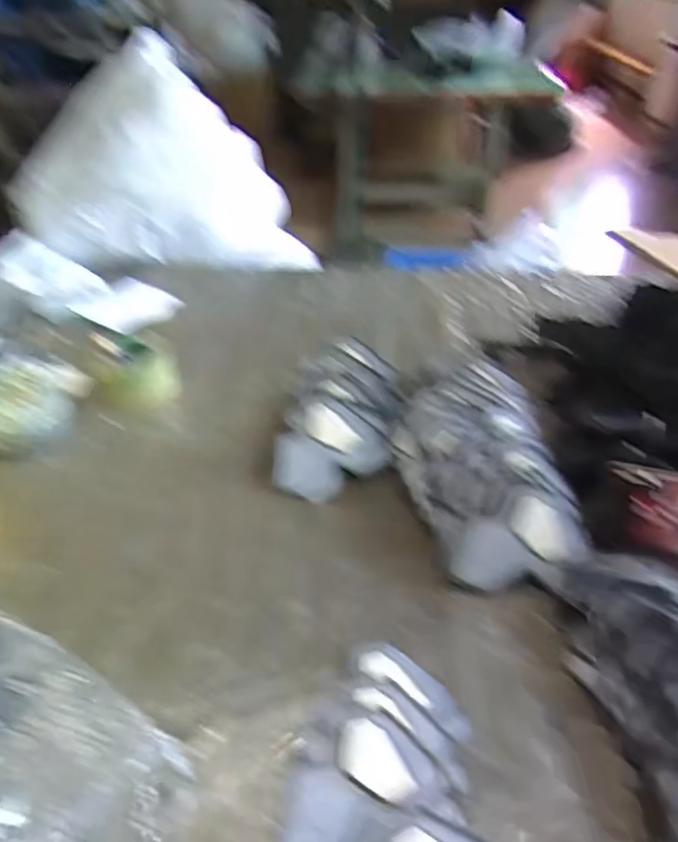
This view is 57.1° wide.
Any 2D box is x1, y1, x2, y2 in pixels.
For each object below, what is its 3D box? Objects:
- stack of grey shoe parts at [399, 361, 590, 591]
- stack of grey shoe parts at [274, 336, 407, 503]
[{"bbox_3d":[0.154,0.038,0.690,0.170,0.079,0.319,-4,36,-3],"label":"stack of grey shoe parts"},{"bbox_3d":[0.001,-0.003,0.736,0.133,0.100,0.184,6,36,12],"label":"stack of grey shoe parts"}]

